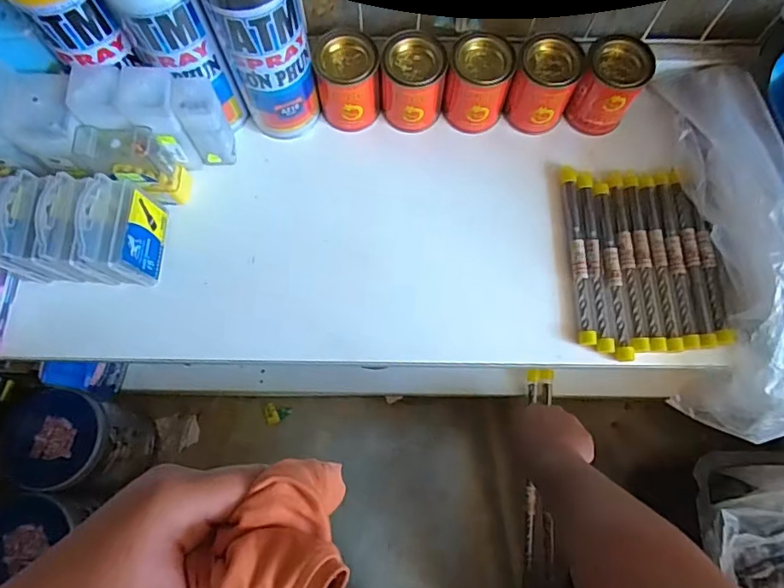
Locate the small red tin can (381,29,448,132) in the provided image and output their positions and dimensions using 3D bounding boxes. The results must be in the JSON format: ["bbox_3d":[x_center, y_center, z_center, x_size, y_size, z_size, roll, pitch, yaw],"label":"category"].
[{"bbox_3d":[0.019,-0.185,0.462,0.055,0.075,0.049,1,69,1],"label":"small red tin can"}]

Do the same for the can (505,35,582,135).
[{"bbox_3d":[0.134,-0.184,0.464,0.051,0.074,0.045,20,71,8],"label":"can"}]

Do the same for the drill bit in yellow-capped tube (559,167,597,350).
[{"bbox_3d":[0.160,-0.036,0.445,0.013,0.017,0.159,-1,69,0],"label":"drill bit in yellow-capped tube"}]

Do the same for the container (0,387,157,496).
[{"bbox_3d":[-0.383,0.190,0.651,0.102,0.153,0.108,0,69,0],"label":"container"}]

